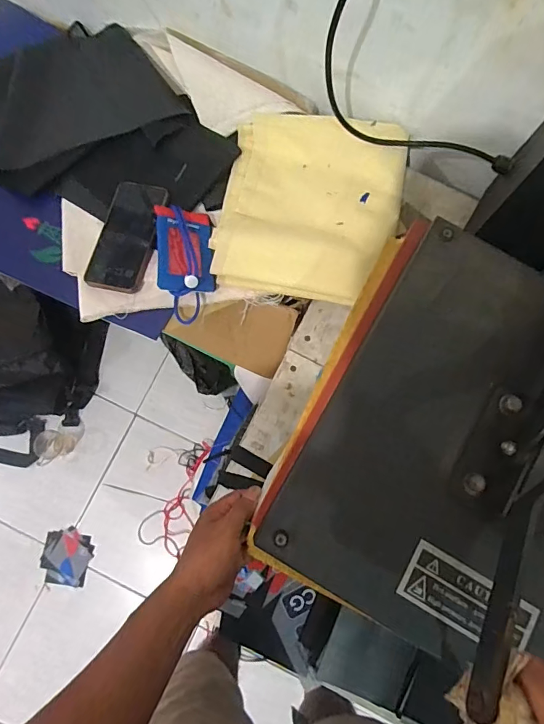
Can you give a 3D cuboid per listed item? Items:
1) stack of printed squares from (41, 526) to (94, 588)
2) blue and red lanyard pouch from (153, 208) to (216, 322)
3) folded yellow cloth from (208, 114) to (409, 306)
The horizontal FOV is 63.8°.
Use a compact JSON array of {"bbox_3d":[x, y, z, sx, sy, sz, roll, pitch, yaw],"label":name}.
[{"bbox_3d":[-0.536,0.507,1.136,0.128,0.012,0.136,9,80,1],"label":"stack of printed squares"},{"bbox_3d":[-0.116,-0.133,0.593,0.071,0.043,0.160,-4,80,-2],"label":"blue and red lanyard pouch"},{"bbox_3d":[0.054,-0.225,0.620,0.241,0.049,0.277,11,80,1],"label":"folded yellow cloth"}]

